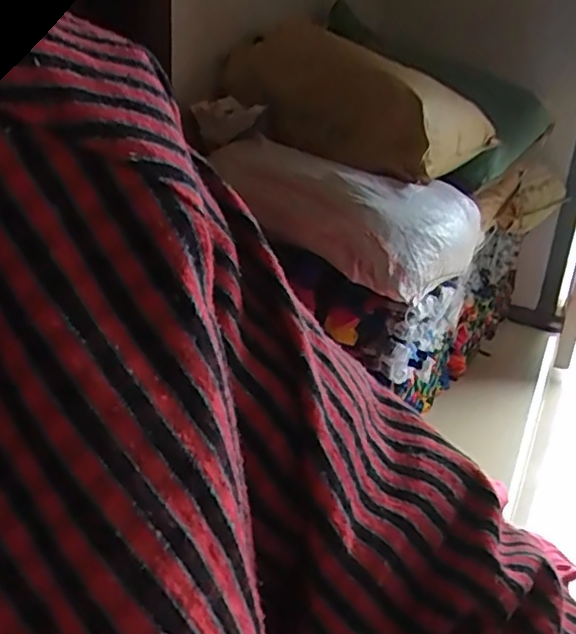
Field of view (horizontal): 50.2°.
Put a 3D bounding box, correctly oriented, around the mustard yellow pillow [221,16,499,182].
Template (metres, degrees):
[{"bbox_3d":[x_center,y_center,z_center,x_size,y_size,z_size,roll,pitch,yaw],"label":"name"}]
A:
[{"bbox_3d":[0.172,-0.501,1.440,0.638,0.233,0.305,30,32,23],"label":"mustard yellow pillow"}]

